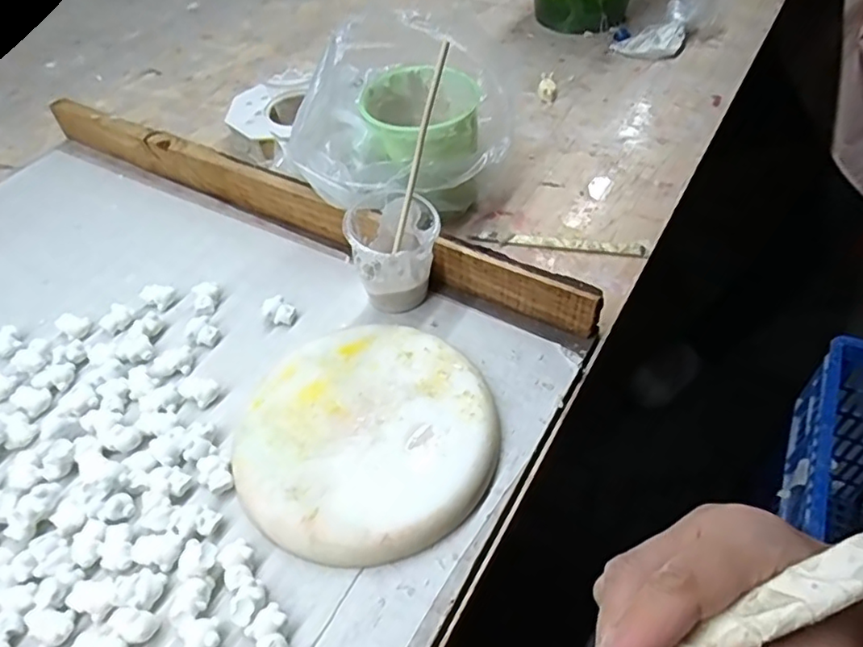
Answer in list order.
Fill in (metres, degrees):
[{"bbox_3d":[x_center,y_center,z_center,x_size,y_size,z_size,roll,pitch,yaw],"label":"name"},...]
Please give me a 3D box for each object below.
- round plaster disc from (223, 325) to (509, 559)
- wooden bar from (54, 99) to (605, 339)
[{"bbox_3d":[-0.040,0.070,0.383,0.155,0.021,0.156,-3,50,3],"label":"round plaster disc"},{"bbox_3d":[-0.129,-0.110,0.525,0.569,0.048,0.020,22,55,22],"label":"wooden bar"}]

